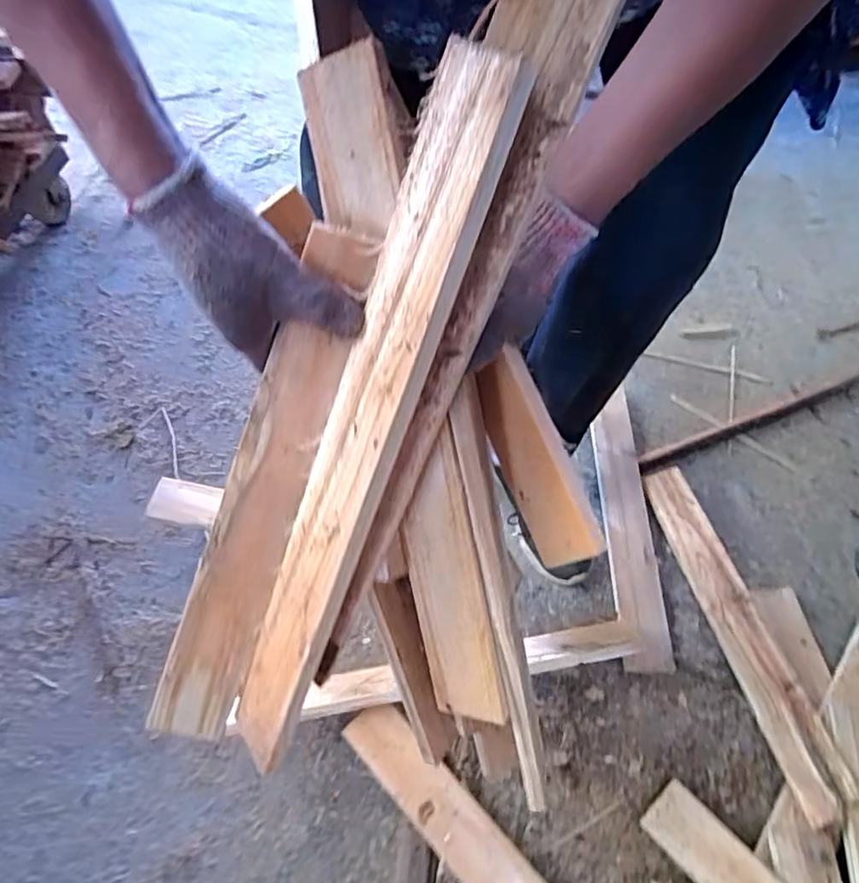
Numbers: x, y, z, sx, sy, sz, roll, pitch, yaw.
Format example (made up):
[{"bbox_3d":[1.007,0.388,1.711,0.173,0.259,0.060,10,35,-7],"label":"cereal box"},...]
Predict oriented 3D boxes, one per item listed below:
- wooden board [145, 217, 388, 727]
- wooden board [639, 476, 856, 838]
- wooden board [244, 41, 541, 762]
[{"bbox_3d":[-0.129,0.056,0.434,0.051,0.429,0.030,28,18,18],"label":"wooden board"},{"bbox_3d":[0.407,0.229,0.785,0.065,0.020,0.469,-25,50,15],"label":"wooden board"},{"bbox_3d":[-0.056,0.015,0.393,0.065,0.503,0.024,28,20,18],"label":"wooden board"}]

